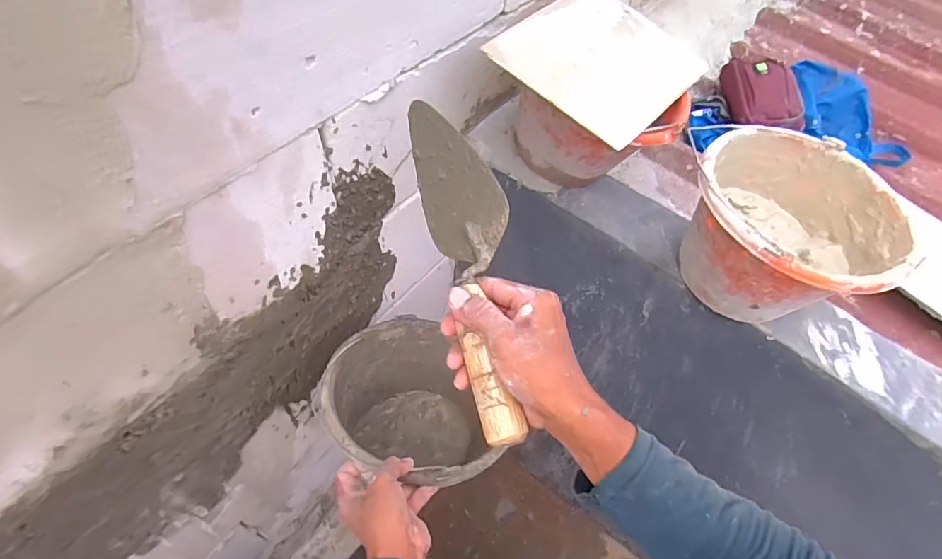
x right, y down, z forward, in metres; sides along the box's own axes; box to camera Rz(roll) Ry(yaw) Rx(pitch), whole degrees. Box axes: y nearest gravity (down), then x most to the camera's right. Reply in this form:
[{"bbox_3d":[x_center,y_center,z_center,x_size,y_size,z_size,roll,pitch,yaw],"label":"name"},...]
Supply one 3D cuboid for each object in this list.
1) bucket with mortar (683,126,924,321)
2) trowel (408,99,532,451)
[{"bbox_3d":[0.376,-0.053,0.607,0.219,0.148,0.232,3,52,-3],"label":"bucket with mortar"},{"bbox_3d":[0.002,-0.014,0.429,0.063,0.070,0.302,-8,69,-12],"label":"trowel"}]

